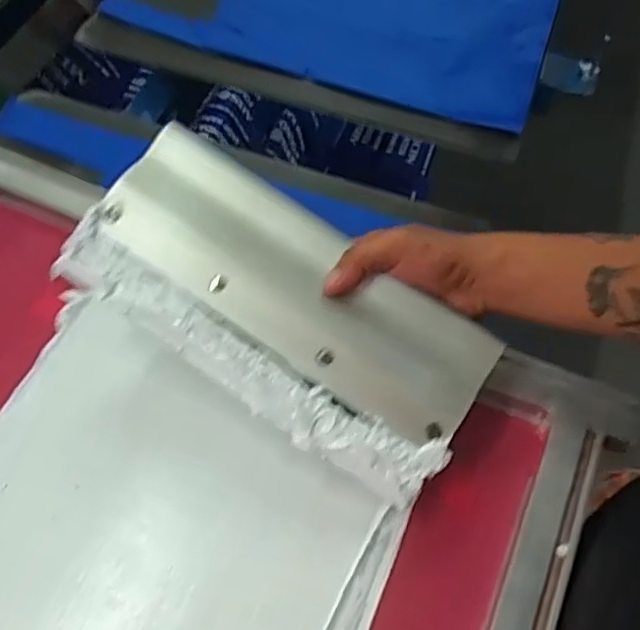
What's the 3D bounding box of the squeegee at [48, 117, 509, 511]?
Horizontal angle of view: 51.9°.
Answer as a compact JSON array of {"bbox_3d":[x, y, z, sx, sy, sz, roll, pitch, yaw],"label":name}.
[{"bbox_3d":[-0.027,-0.005,0.483,0.299,0.032,0.138,35,80,3],"label":"squeegee"}]

